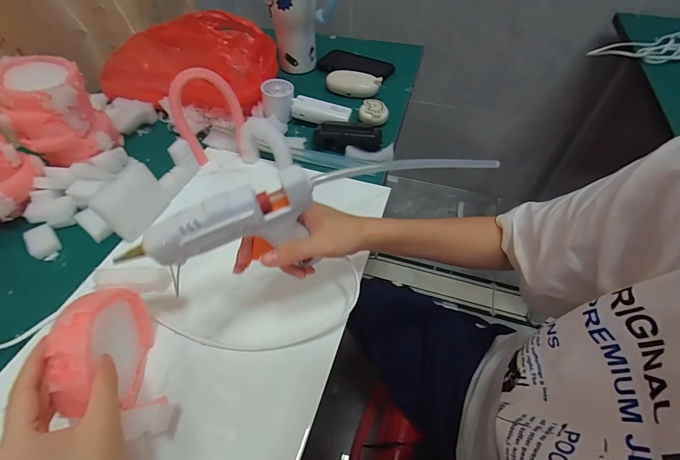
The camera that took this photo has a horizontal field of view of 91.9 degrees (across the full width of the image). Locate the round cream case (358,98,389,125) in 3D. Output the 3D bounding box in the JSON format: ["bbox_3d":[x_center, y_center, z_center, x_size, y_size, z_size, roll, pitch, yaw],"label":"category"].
[{"bbox_3d":[0.059,-0.203,0.564,0.049,0.023,0.040,6,52,5],"label":"round cream case"}]

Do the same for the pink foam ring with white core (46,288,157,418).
[{"bbox_3d":[-0.195,0.099,0.273,0.033,0.097,0.094,-8,54,-11],"label":"pink foam ring with white core"}]

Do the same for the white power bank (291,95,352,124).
[{"bbox_3d":[-0.033,-0.201,0.557,0.098,0.024,0.030,11,53,9],"label":"white power bank"}]

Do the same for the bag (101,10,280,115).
[{"bbox_3d":[-0.261,-0.288,0.564,0.301,0.105,0.137,10,53,8],"label":"bag"}]

